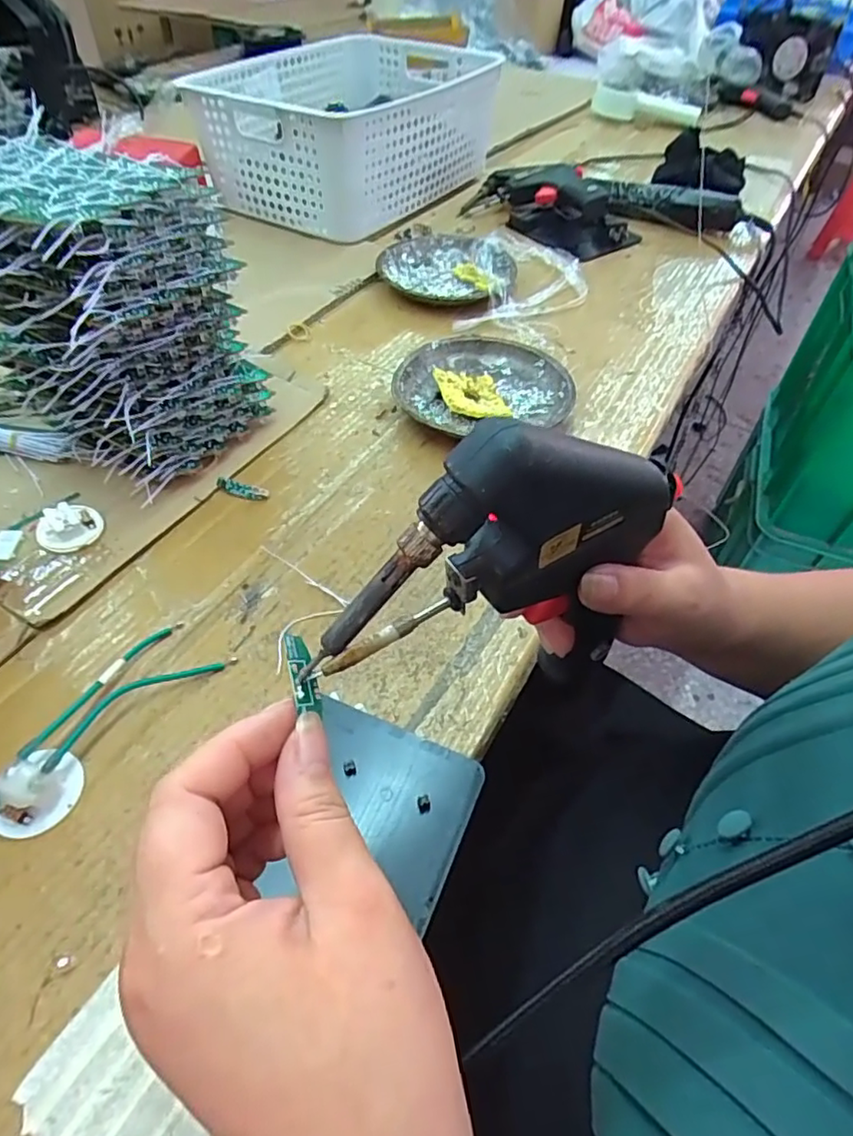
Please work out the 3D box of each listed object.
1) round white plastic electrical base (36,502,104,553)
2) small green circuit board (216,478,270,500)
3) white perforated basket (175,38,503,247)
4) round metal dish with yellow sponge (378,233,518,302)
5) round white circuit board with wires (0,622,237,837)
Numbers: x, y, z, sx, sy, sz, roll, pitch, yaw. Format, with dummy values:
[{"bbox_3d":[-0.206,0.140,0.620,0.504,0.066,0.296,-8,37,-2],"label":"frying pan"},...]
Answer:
[{"bbox_3d":[-0.232,-0.028,0.393,0.038,0.016,0.029,-28,57,-25],"label":"round white plastic electrical base"},{"bbox_3d":[-0.133,-0.057,0.439,0.040,0.005,0.011,16,50,9],"label":"small green circuit board"},{"bbox_3d":[-0.095,-0.580,0.805,0.299,0.149,0.377,31,55,22],"label":"white perforated basket"},{"bbox_3d":[0.021,-0.332,0.673,0.142,0.027,0.151,2,50,-3],"label":"round metal dish with yellow sponge"},{"bbox_3d":[-0.170,0.077,0.318,0.051,0.016,0.128,30,54,19],"label":"round white circuit board with wires"}]

